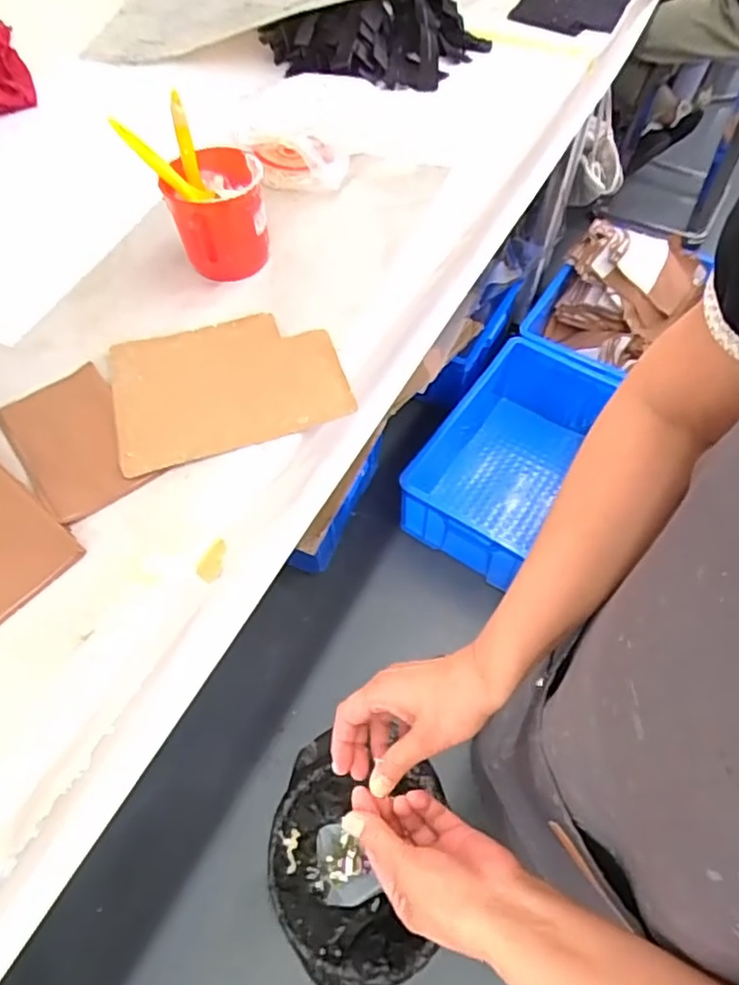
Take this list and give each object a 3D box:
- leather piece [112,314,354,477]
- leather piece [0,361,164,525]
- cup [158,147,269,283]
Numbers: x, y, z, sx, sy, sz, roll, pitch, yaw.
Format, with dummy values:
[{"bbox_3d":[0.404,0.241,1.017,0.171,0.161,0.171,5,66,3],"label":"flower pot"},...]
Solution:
[{"bbox_3d":[-0.156,-0.123,0.668,0.240,0.008,0.190,-16,56,-8],"label":"leather piece"},{"bbox_3d":[-0.306,-0.055,0.635,0.112,0.008,0.189,-33,61,-17],"label":"leather piece"},{"bbox_3d":[-0.183,-0.340,0.744,0.114,0.106,0.136,-19,60,-10],"label":"cup"}]

